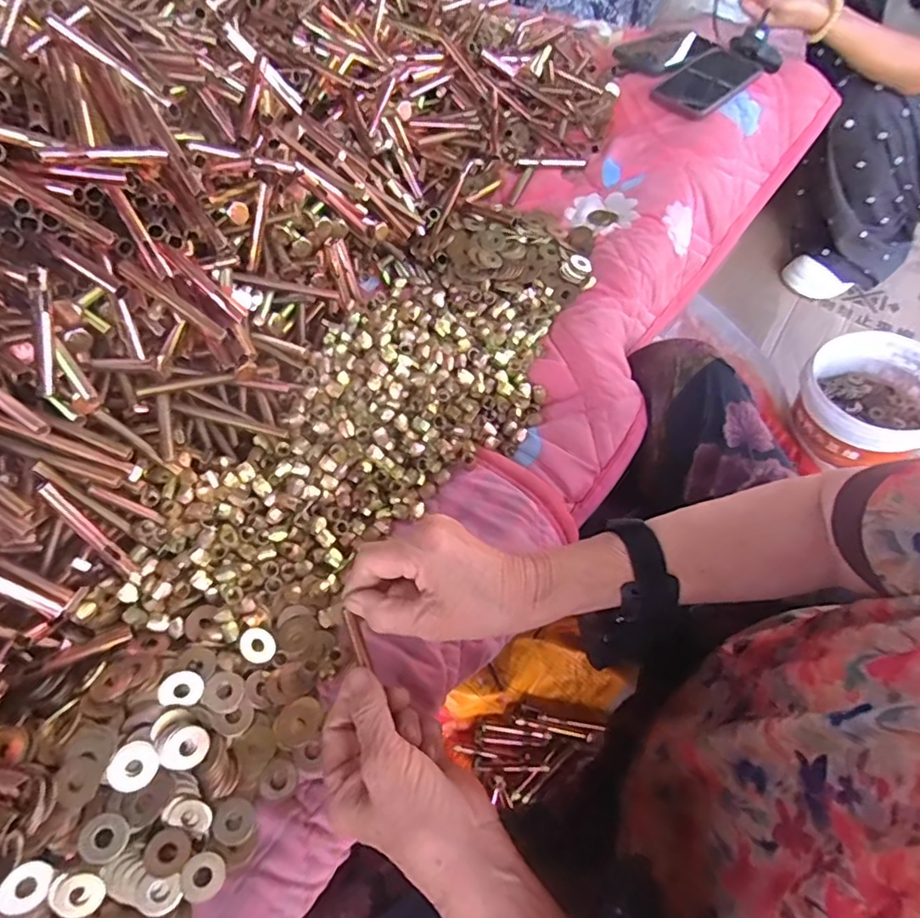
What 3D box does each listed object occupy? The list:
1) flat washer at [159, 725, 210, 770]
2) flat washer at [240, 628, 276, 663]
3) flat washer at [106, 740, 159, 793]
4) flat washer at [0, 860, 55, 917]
[{"bbox_3d":[-0.170,0.179,0.355,0.025,0.004,0.026,15,57,-23],"label":"flat washer"},{"bbox_3d":[-0.140,0.129,0.394,0.025,0.004,0.022,51,41,3],"label":"flat washer"},{"bbox_3d":[-0.194,0.183,0.339,0.026,0.004,0.026,12,69,-32],"label":"flat washer"},{"bbox_3d":[-0.240,0.237,0.315,0.024,0.004,0.026,9,76,-38],"label":"flat washer"}]

